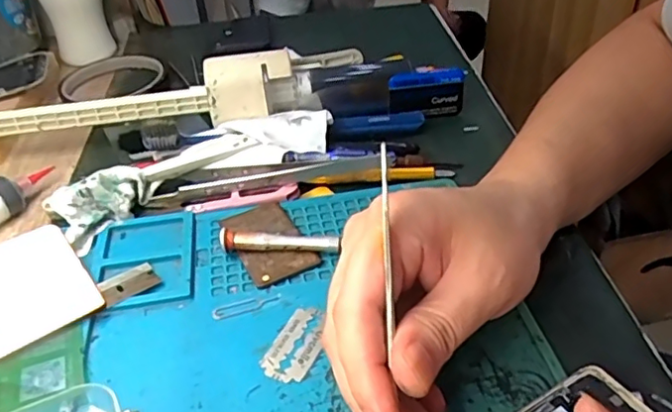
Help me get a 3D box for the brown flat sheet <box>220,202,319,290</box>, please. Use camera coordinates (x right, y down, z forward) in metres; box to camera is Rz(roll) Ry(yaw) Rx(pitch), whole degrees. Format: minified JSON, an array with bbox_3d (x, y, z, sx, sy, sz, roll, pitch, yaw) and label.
[{"bbox_3d":[-0.038,0.017,0.326,0.036,0.008,0.059,-18,40,-19],"label":"brown flat sheet"}]

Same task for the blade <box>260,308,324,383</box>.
[{"bbox_3d":[-0.017,0.063,0.272,0.023,0.004,0.040,15,41,21],"label":"blade"}]

